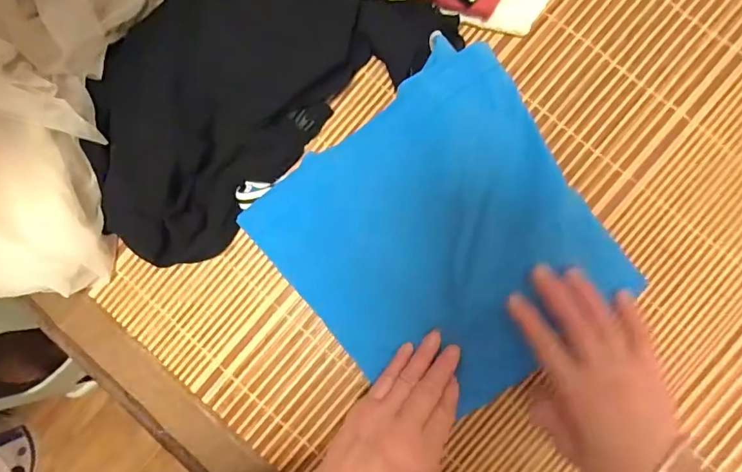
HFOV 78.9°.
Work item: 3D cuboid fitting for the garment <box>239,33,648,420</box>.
[{"bbox_3d":[0.061,0.003,0.376,0.240,0.028,0.247,-40,85,1],"label":"garment"}]

